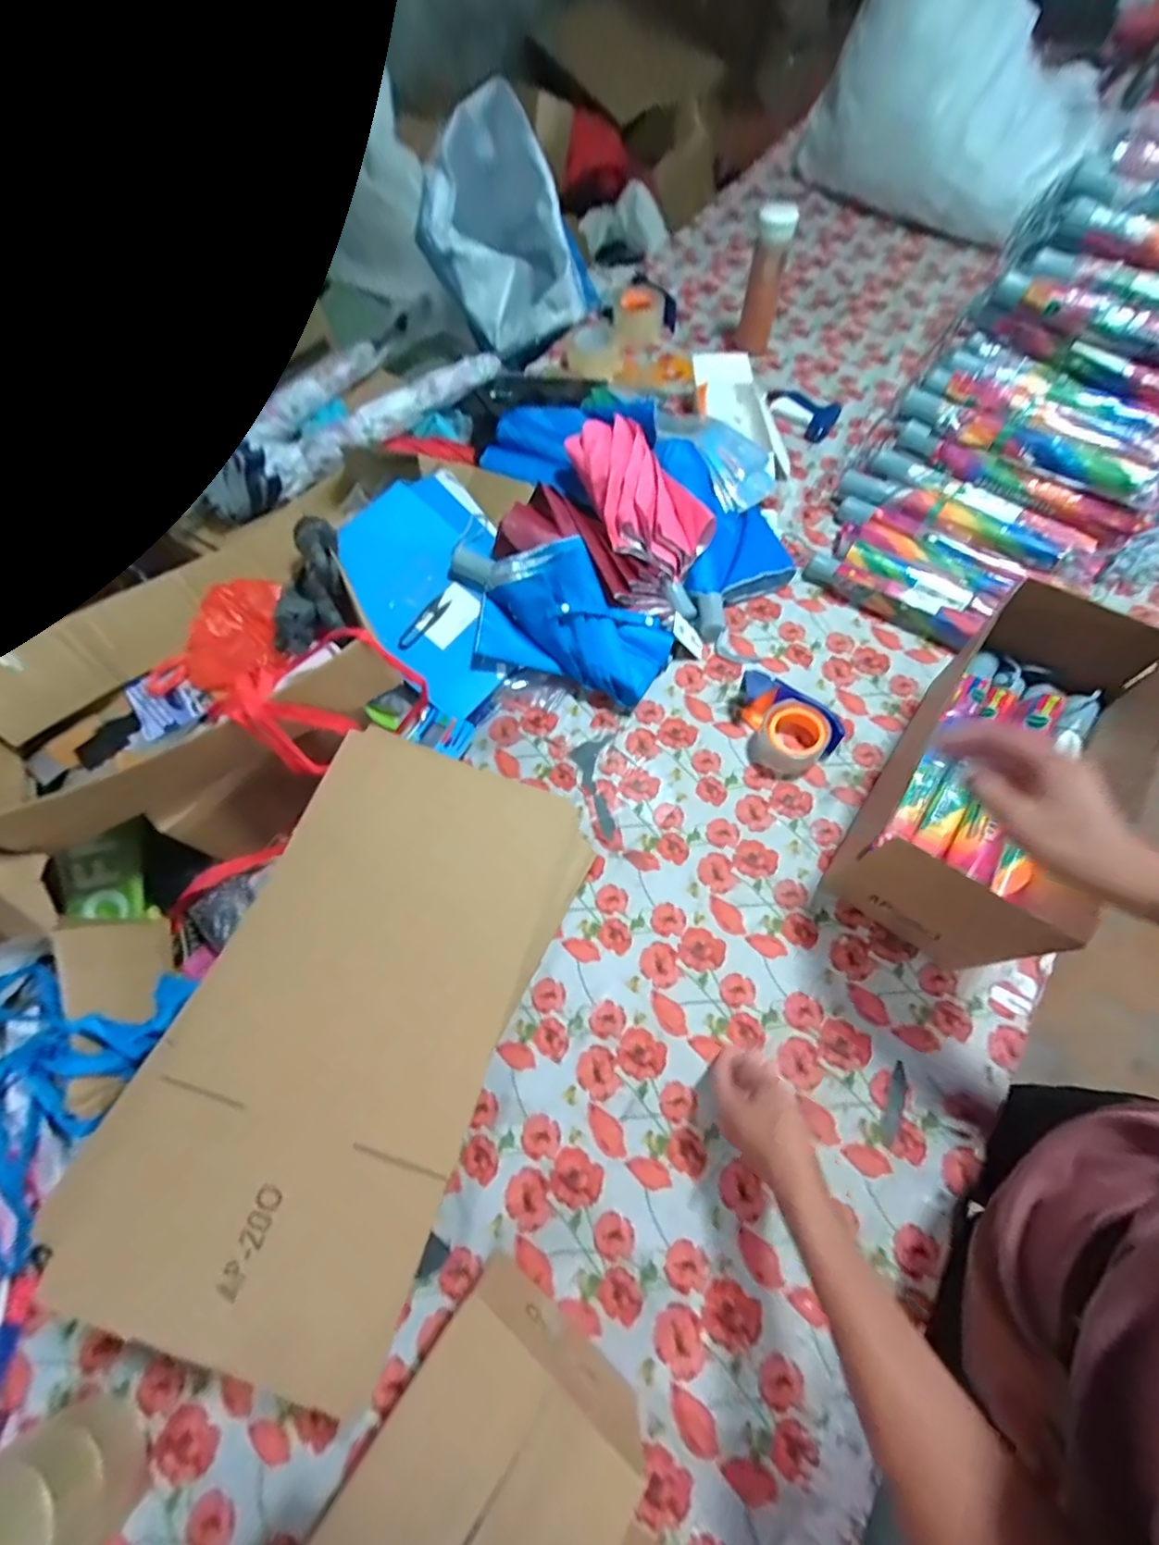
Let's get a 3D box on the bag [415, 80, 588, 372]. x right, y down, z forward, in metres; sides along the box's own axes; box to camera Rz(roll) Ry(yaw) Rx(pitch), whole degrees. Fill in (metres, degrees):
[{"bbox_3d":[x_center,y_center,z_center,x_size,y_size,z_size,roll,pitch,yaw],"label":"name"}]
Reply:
[{"bbox_3d":[-0.166,-1.136,1.130,0.304,0.271,0.462,-10,65,0],"label":"bag"}]

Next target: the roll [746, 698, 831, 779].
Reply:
[{"bbox_3d":[0.276,-0.042,0.720,0.084,0.052,0.083,-2,65,3],"label":"roll"}]

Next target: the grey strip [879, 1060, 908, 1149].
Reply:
[{"bbox_3d":[0.324,0.341,0.565,0.017,0.004,0.080,24,69,14],"label":"grey strip"}]

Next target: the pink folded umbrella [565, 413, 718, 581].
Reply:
[{"bbox_3d":[0.089,-0.413,0.826,0.147,0.084,0.247,-20,65,-5],"label":"pink folded umbrella"}]

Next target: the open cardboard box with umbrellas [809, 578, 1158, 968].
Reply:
[{"bbox_3d":[0.452,0.000,0.603,0.152,0.188,0.377,35,75,12],"label":"open cardboard box with umbrellas"}]

